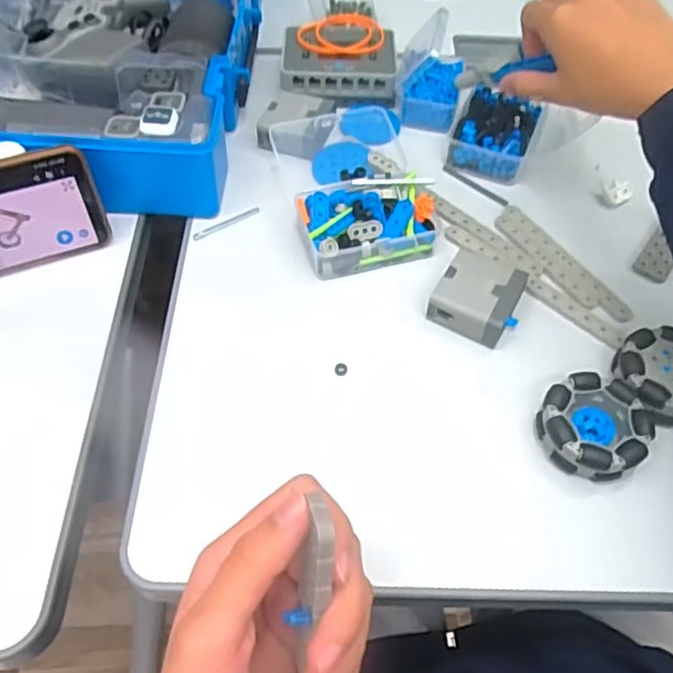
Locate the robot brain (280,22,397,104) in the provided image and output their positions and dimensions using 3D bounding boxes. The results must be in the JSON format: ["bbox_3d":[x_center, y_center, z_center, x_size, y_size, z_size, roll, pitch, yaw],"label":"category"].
[{"bbox_3d":[0.002,-0.241,0.565,0.096,0.032,0.078,1,54,-2],"label":"robot brain"}]

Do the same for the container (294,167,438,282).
[{"bbox_3d":[0.021,-0.086,0.460,0.096,0.037,0.071,-11,55,-10],"label":"container"}]

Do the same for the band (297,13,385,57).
[{"bbox_3d":[0.004,-0.270,0.569,0.076,0.008,0.057,-3,54,-4],"label":"band"}]

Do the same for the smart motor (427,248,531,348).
[{"bbox_3d":[0.095,-0.027,0.430,0.051,0.025,0.057,26,57,16],"label":"smart motor"}]

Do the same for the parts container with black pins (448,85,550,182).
[{"bbox_3d":[0.131,-0.166,0.524,0.066,0.032,0.075,16,55,10],"label":"parts container with black pins"}]

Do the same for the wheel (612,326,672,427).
[{"bbox_3d":[0.205,0.024,0.397,0.059,0.023,0.058,1,54,-1],"label":"wheel"}]

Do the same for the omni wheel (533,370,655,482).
[{"bbox_3d":[0.150,0.053,0.376,0.059,0.026,0.057,1,54,-1],"label":"omni wheel"}]

